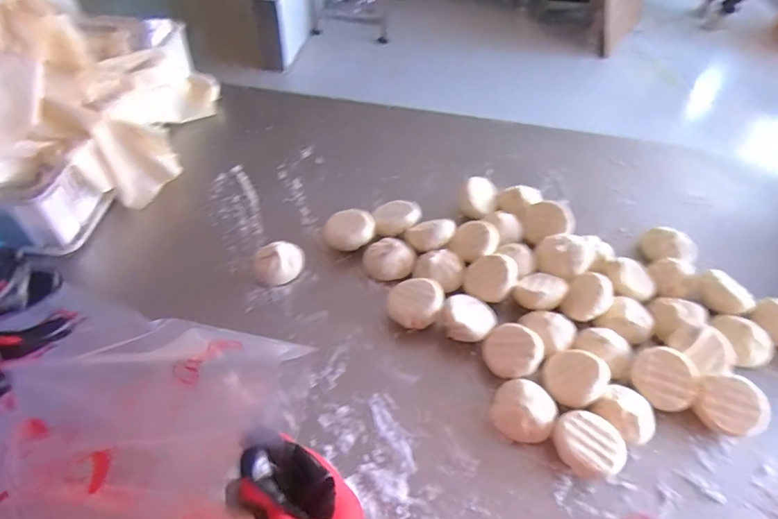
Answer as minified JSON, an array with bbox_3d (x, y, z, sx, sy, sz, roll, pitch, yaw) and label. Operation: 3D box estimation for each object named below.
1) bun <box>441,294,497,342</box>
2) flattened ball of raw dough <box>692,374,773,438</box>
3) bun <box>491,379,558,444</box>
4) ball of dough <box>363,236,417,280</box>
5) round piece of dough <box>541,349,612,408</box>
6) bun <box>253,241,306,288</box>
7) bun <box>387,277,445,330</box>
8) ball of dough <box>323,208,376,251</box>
[{"bbox_3d":[0.112,0.092,0.690,0.077,0.057,0.073,2,47,-2],"label":"bun"},{"bbox_3d":[0.438,0.191,0.616,0.072,0.048,0.083,-29,55,-27],"label":"flattened ball of raw dough"},{"bbox_3d":[0.170,0.191,0.604,0.072,0.048,0.070,2,47,-2],"label":"bun"},{"bbox_3d":[0.001,-0.001,0.759,0.081,0.047,0.065,4,47,0],"label":"ball of dough"},{"bbox_3d":[0.250,0.160,0.634,0.071,0.046,0.076,-21,44,22],"label":"round piece of dough"},{"bbox_3d":[-0.172,0.003,0.743,0.077,0.043,0.073,-8,48,-11],"label":"bun"},{"bbox_3d":[0.037,0.067,0.701,0.081,0.051,0.081,2,47,-2],"label":"bun"},{"bbox_3d":[-0.065,-0.041,0.788,0.082,0.052,0.062,-1,47,-4],"label":"ball of dough"}]

